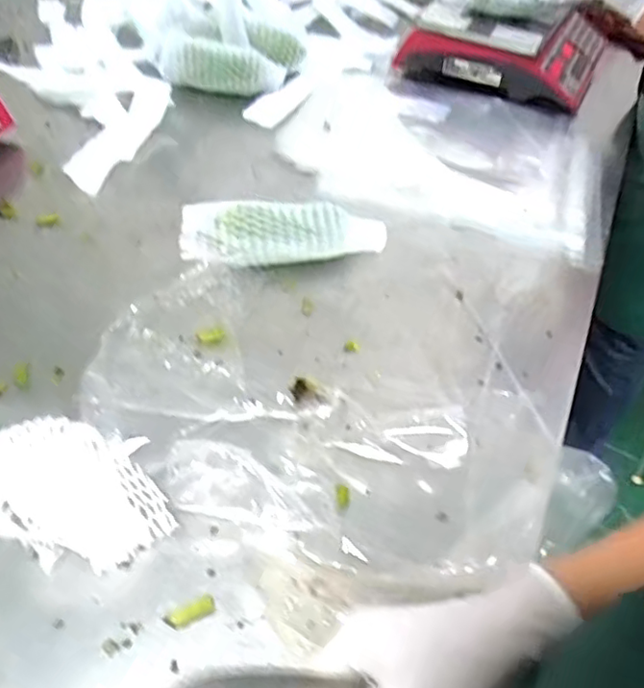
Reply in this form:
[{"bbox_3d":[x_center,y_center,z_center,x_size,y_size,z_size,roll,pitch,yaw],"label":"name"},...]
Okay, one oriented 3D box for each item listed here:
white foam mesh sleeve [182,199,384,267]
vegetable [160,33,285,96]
[{"bbox_3d":[-0.042,-0.132,0.762,0.253,0.074,0.061,-5,50,-8],"label":"white foam mesh sleeve"},{"bbox_3d":[-0.172,-0.472,1.048,0.213,0.080,0.054,10,49,4],"label":"vegetable"}]

